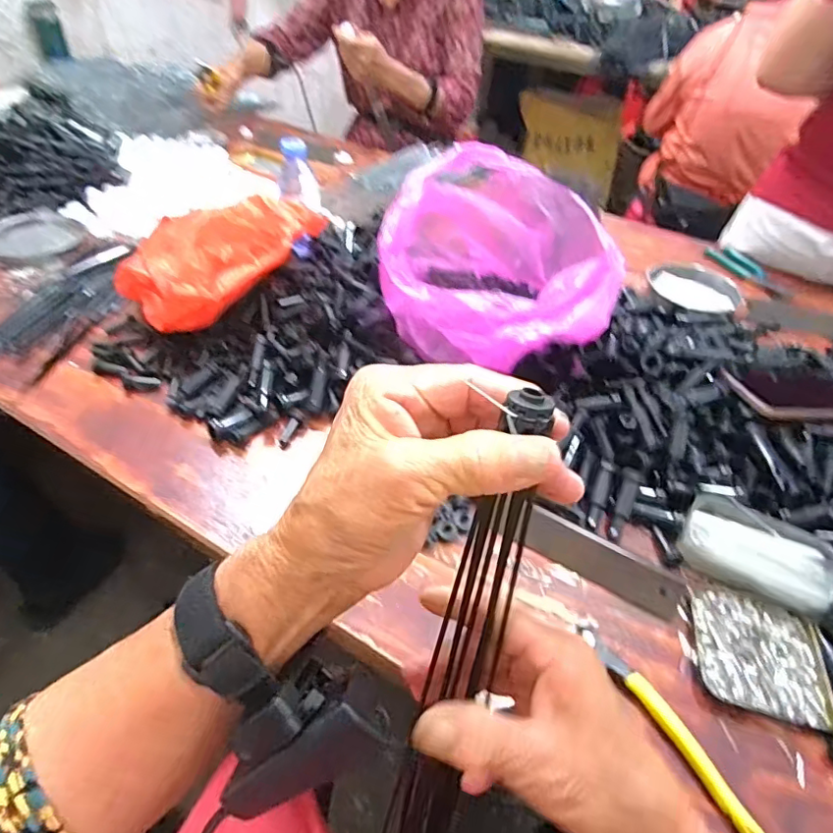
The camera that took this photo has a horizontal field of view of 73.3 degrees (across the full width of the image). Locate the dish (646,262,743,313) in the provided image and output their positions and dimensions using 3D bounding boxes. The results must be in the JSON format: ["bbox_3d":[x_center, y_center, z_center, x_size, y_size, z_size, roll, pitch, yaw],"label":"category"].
[{"bbox_3d":[0.397,-0.186,0.804,0.117,0.032,0.108,2,44,-2],"label":"dish"}]

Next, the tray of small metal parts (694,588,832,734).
[{"bbox_3d":[0.272,0.187,0.443,0.095,0.010,0.093,12,45,8],"label":"tray of small metal parts"}]

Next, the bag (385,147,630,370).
[{"bbox_3d":[0.097,-0.171,0.624,0.246,0.133,0.238,17,45,12],"label":"bag"}]

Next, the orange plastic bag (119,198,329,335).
[{"bbox_3d":[-0.225,-0.204,0.688,0.248,0.079,0.160,-31,54,-31],"label":"orange plastic bag"}]

